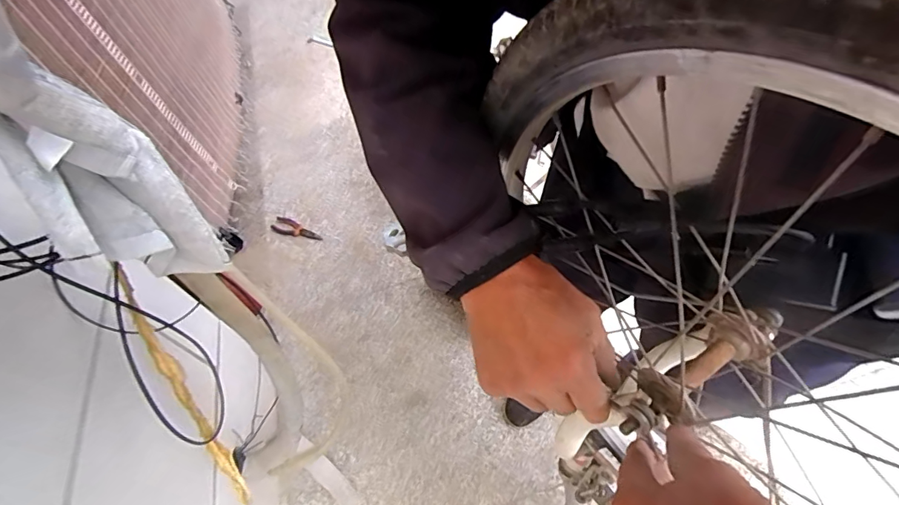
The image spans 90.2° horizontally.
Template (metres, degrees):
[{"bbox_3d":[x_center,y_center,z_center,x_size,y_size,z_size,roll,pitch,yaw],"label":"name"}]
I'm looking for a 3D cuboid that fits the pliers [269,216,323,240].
[{"bbox_3d":[-0.520,-0.073,1.523,0.206,0.011,0.067,20,62,20],"label":"pliers"}]

